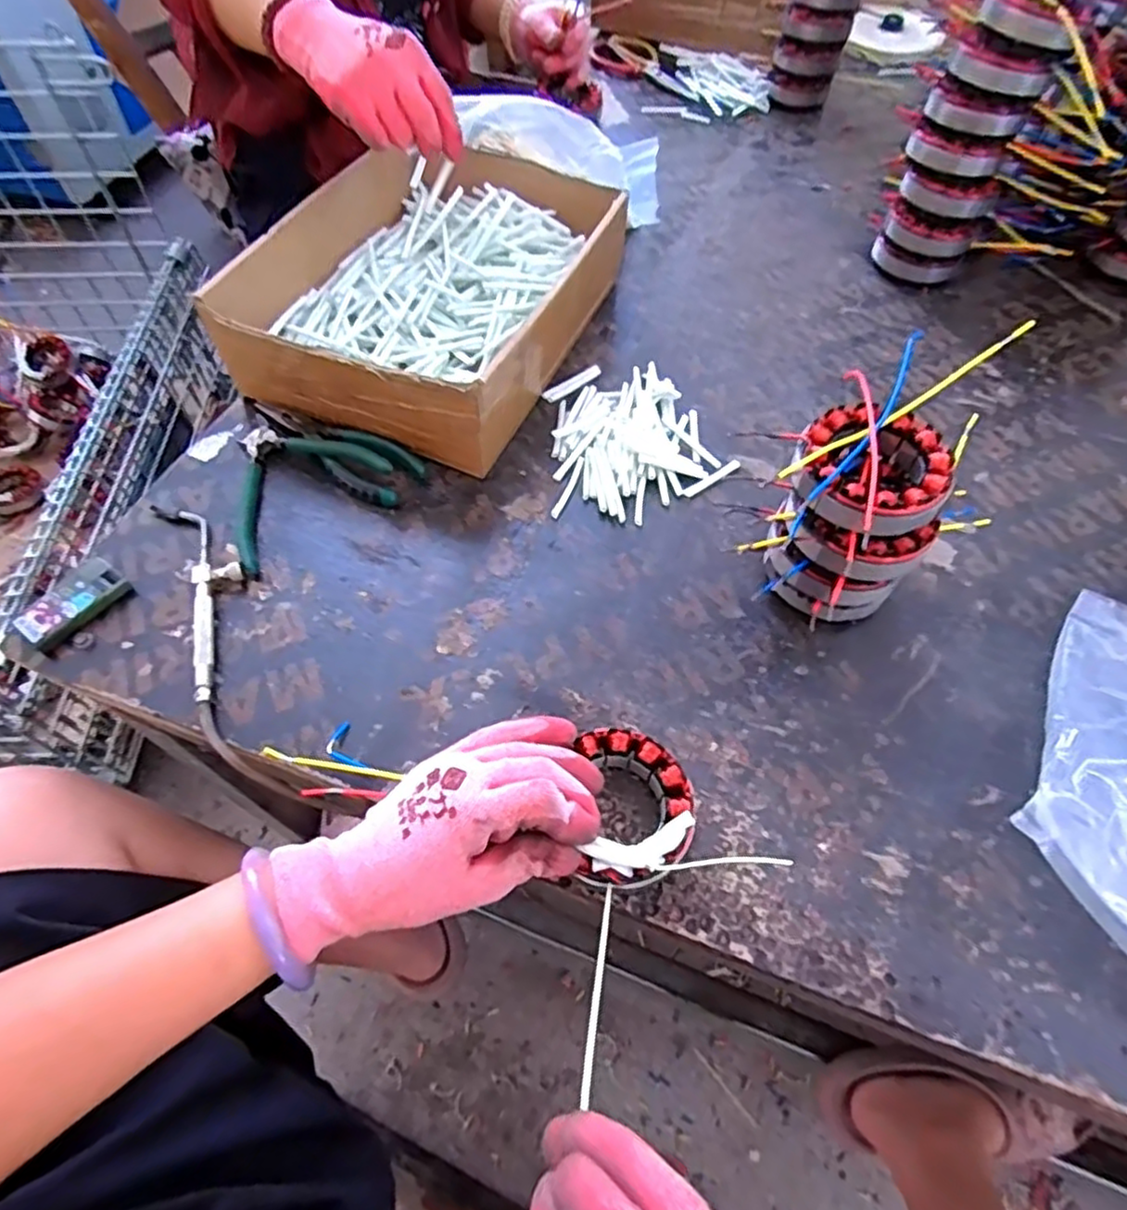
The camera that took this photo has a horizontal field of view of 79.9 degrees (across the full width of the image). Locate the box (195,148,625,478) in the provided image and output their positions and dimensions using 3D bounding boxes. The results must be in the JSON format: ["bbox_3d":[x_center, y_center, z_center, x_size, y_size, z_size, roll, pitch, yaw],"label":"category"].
[{"bbox_3d":[-0.106,-0.281,0.599,0.237,0.101,0.335,20,59,12],"label":"box"}]

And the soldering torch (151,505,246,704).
[{"bbox_3d":[-0.248,-0.013,0.471,0.045,0.014,0.178,-22,60,-15],"label":"soldering torch"}]

